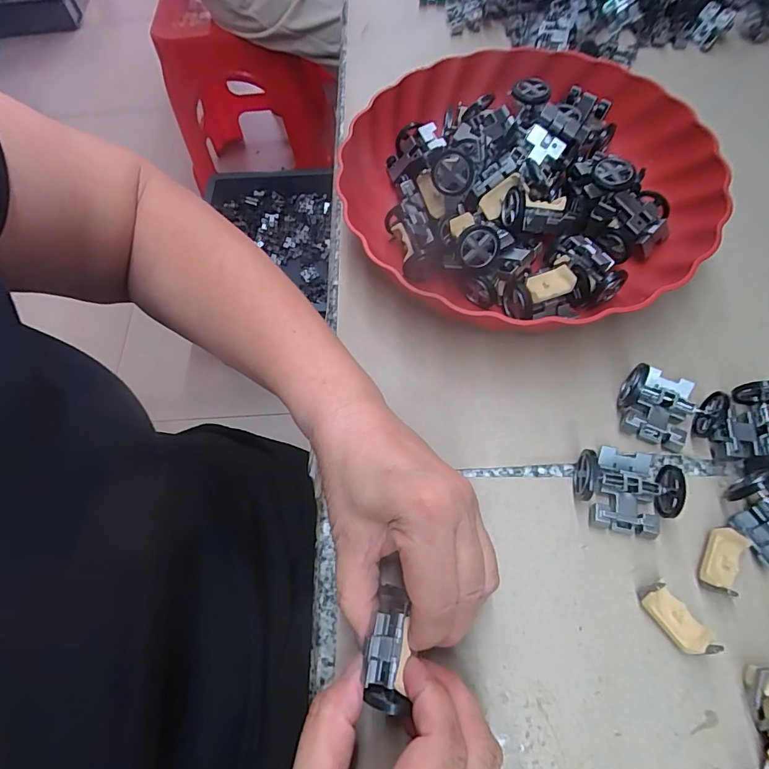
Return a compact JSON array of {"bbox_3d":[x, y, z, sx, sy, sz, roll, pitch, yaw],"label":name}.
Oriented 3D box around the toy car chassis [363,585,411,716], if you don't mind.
[{"bbox_3d":[0.001,0.115,0.199,0.017,0.013,0.048,4,60,5],"label":"toy car chassis"}]

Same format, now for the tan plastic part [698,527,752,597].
[{"bbox_3d":[0.174,0.090,0.230,0.016,0.015,0.033,32,70,16],"label":"tan plastic part"}]

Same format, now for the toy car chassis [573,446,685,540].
[{"bbox_3d":[0.132,0.057,0.246,0.052,0.019,0.045,10,66,8],"label":"toy car chassis"}]

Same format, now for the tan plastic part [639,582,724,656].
[{"bbox_3d":[0.143,0.115,0.221,0.017,0.017,0.036,-35,68,-13],"label":"tan plastic part"}]

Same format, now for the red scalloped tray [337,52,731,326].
[{"bbox_3d":[0.098,-0.142,0.322,0.238,0.056,0.241,-23,66,-8],"label":"red scalloped tray"}]

